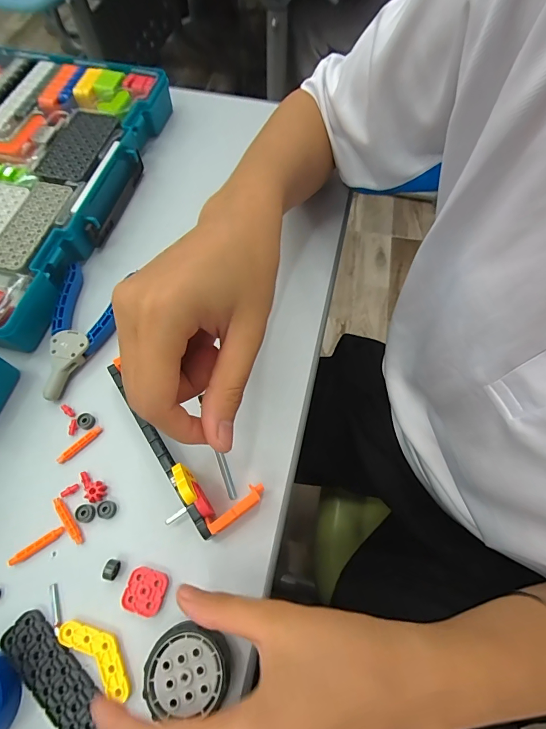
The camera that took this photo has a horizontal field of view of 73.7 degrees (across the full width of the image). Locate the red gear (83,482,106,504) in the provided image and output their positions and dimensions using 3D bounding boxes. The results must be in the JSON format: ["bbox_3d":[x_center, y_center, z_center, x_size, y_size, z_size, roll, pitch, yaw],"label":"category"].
[{"bbox_3d":[-0.130,0.092,0.266,0.013,0.006,0.013,1,65,-1],"label":"red gear"}]

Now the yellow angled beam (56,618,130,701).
[{"bbox_3d":[-0.108,0.178,0.226,0.057,0.004,0.020,32,68,12],"label":"yellow angled beam"}]

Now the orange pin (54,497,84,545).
[{"bbox_3d":[-0.146,0.111,0.259,0.006,0.004,0.037,-35,71,-16],"label":"orange pin"}]

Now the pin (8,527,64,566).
[{"bbox_3d":[-0.164,0.126,0.253,0.036,0.005,0.008,-32,70,-15],"label":"pin"}]

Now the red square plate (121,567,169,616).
[{"bbox_3d":[-0.084,0.150,0.241,0.027,0.005,0.025,14,66,5],"label":"red square plate"}]

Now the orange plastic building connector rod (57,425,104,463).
[{"bbox_3d":[-0.150,0.062,0.281,0.038,0.004,0.007,-41,73,-18],"label":"orange plastic building connector rod"}]

